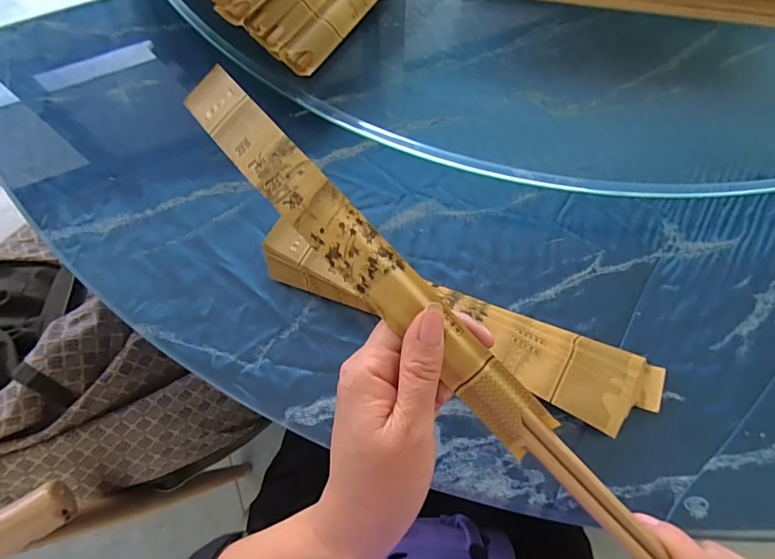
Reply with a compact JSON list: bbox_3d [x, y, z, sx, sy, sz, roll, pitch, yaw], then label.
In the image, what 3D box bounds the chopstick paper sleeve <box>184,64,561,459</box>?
[{"bbox_3d":[-0.018,-0.017,0.229,0.028,0.019,0.254,-42,83,-11],"label":"chopstick paper sleeve"}]

